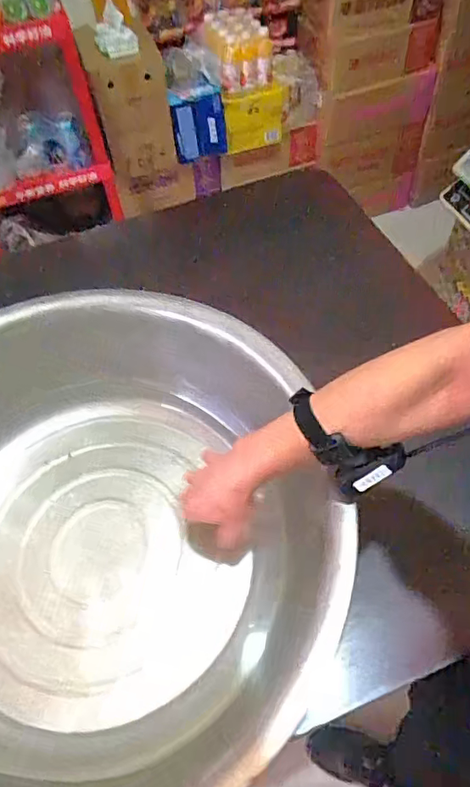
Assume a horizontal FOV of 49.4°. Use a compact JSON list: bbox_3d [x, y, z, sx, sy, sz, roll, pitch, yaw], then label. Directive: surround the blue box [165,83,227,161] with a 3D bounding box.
[{"bbox_3d":[-0.117,-0.865,1.625,0.170,0.251,0.054,-8,72,1],"label":"blue box"}]

